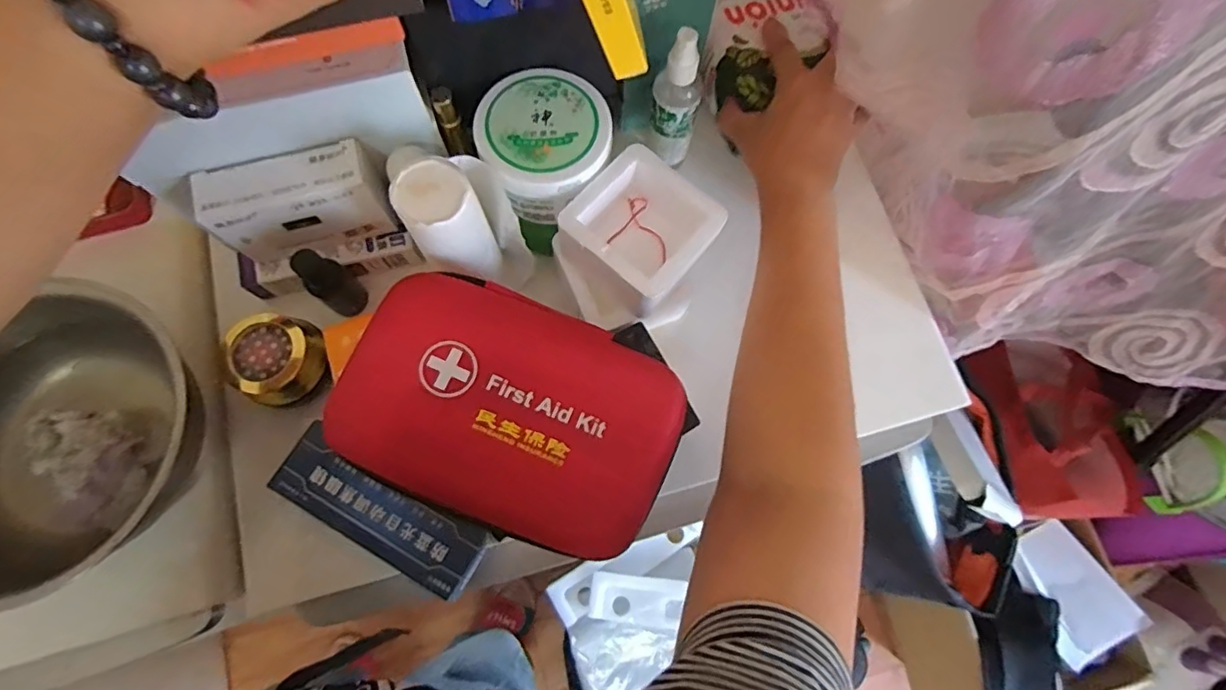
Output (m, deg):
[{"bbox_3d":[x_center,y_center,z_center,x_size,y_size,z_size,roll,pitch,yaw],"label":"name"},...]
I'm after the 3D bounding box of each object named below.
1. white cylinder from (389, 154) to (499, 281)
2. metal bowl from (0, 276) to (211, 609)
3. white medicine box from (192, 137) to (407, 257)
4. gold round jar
[{"bbox_3d":[-0.114,-0.081,0.393,0.049,0.101,0.048,-34,78,-10],"label":"white cylinder"},{"bbox_3d":[-0.380,0.073,0.390,0.186,0.085,0.193,0,74,-1],"label":"metal bowl"},{"bbox_3d":[-0.229,-0.102,0.409,0.119,0.068,0.039,-16,75,-6],"label":"white medicine box"},{"bbox_3d":[-0.247,0.009,0.410,0.061,0.030,0.063,0,74,-1],"label":"gold round jar"}]

